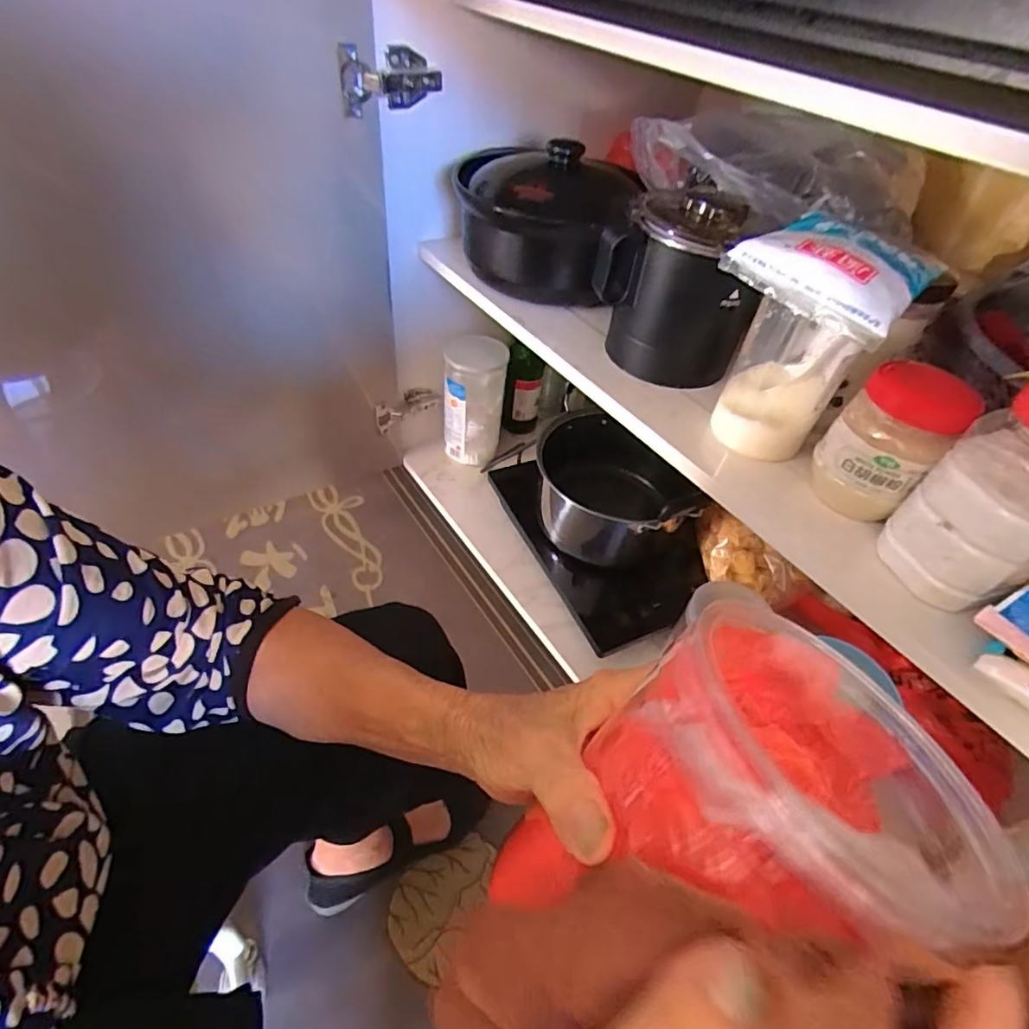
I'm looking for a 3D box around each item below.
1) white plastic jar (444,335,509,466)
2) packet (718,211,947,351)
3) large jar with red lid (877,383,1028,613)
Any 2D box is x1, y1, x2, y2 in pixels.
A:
[{"bbox_3d":[-0.068,-0.182,0.925,0.098,0.205,0.086,3,47,-4],"label":"white plastic jar"},{"bbox_3d":[0.229,-0.176,0.391,0.116,0.033,0.113,-34,59,-32],"label":"packet"},{"bbox_3d":[0.320,-0.010,0.357,0.068,0.150,0.086,-24,55,-26],"label":"large jar with red lid"}]

